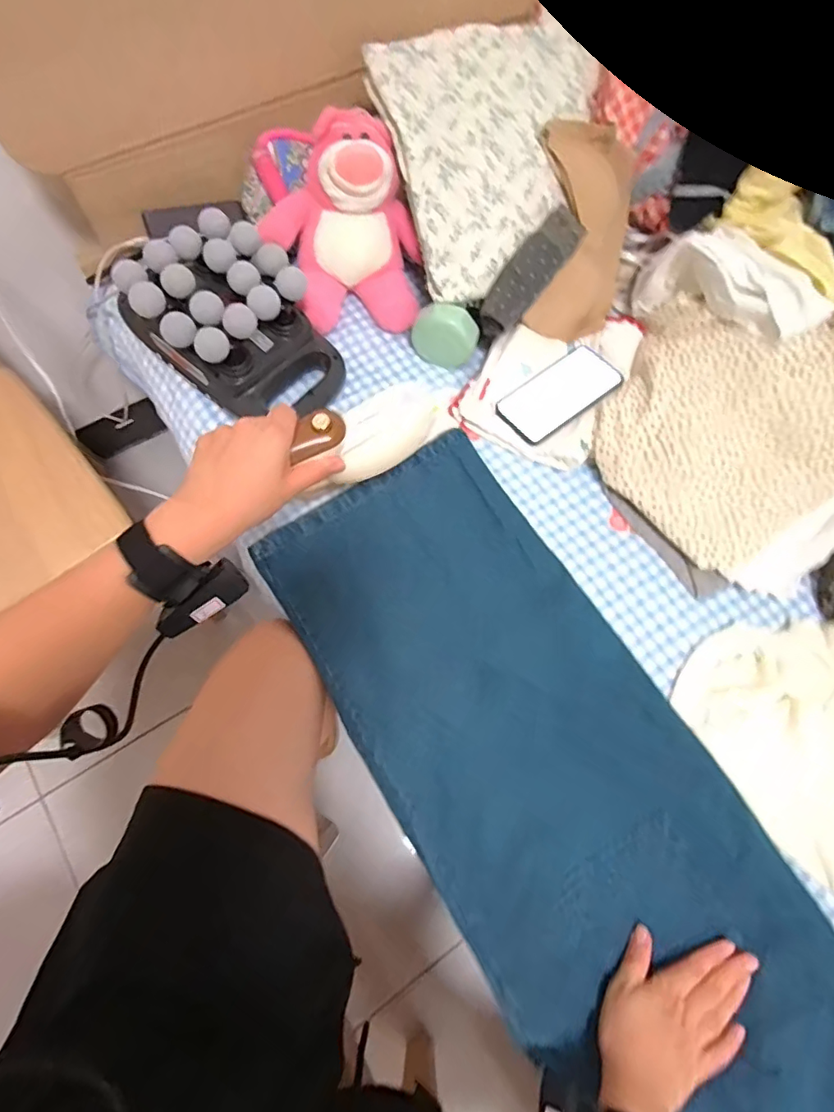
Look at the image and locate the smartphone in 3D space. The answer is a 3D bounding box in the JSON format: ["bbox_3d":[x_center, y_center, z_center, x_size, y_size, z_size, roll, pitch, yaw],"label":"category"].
[{"bbox_3d":[0.187,-0.211,0.670,0.163,0.010,0.083,-37,77,-14],"label":"smartphone"}]

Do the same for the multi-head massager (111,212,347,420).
[{"bbox_3d":[-0.217,-0.274,0.618,0.164,0.122,0.198,-41,78,-15],"label":"multi-head massager"}]

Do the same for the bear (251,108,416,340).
[{"bbox_3d":[-0.094,-0.410,0.656,0.184,0.164,0.159,-6,72,-5],"label":"bear"}]

